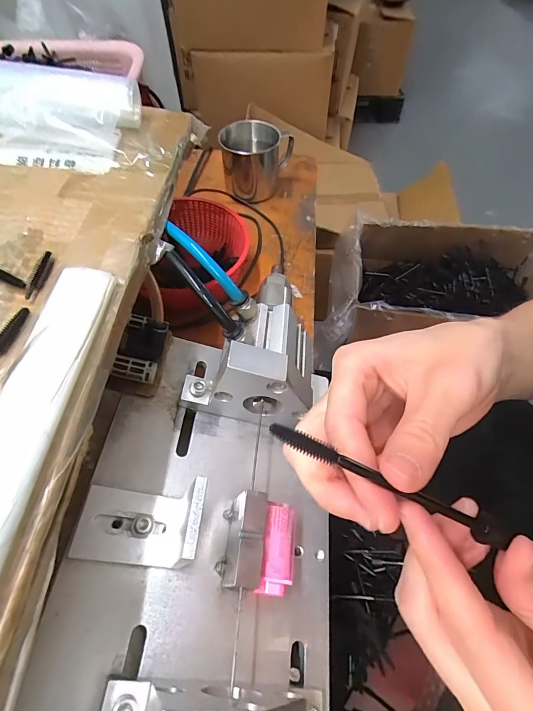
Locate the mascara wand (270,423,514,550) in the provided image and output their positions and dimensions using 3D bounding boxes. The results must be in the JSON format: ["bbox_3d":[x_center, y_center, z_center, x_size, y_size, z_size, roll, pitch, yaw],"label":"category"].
[{"bbox_3d":[0.046,0.046,0.131,0.098,0.004,0.008,26,58,-9],"label":"mascara wand"}]

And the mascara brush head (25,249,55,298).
[{"bbox_3d":[-0.124,-0.046,0.201,0.008,0.005,0.037,-4,56,-1],"label":"mascara brush head"}]

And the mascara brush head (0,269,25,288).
[{"bbox_3d":[-0.143,-0.043,0.198,0.034,0.005,0.006,26,60,18],"label":"mascara brush head"}]

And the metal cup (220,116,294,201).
[{"bbox_3d":[-0.012,-0.239,0.463,0.086,0.075,0.086,-1,56,2],"label":"metal cup"}]

